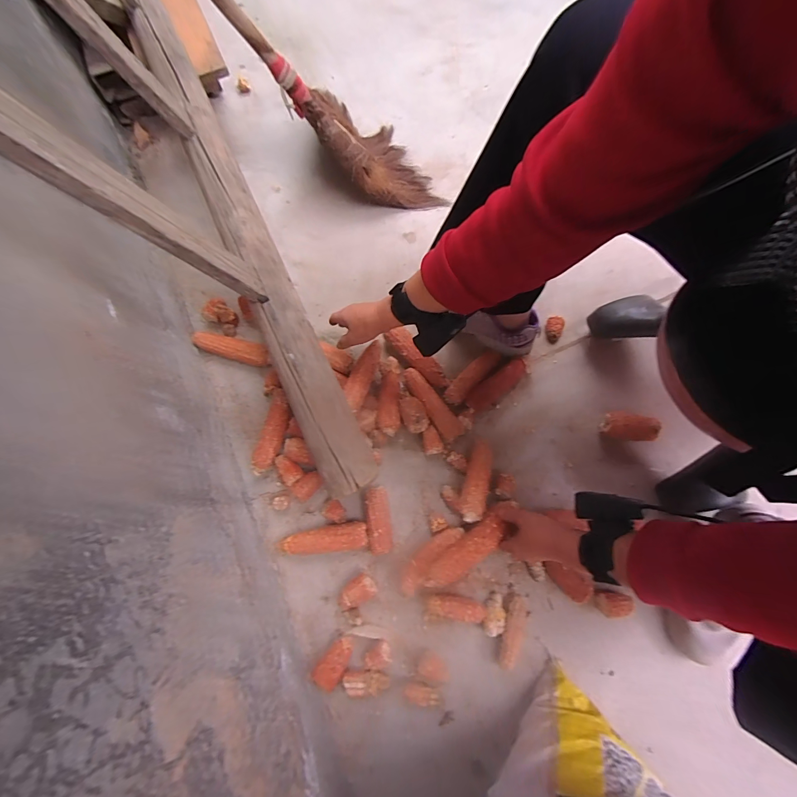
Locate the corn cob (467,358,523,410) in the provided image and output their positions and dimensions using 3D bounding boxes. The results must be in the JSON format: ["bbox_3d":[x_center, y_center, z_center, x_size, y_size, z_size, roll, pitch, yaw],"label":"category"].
[{"bbox_3d":[0.165,-0.022,0.607,0.120,0.029,0.036,-36,77,-11],"label":"corn cob"}]

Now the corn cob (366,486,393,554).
[{"bbox_3d":[-0.030,0.184,0.545,0.035,0.034,0.093,-7,73,0],"label":"corn cob"}]

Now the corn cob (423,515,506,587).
[{"bbox_3d":[0.094,0.218,0.508,0.135,0.026,0.035,-31,76,-17],"label":"corn cob"}]

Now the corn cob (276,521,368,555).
[{"bbox_3d":[-0.115,0.216,0.549,0.135,0.038,0.039,-8,74,-1],"label":"corn cob"}]

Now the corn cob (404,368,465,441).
[{"bbox_3d":[0.052,0.012,0.604,0.036,0.033,0.138,-37,78,-11],"label":"corn cob"}]

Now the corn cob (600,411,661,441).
[{"bbox_3d":[0.374,0.048,0.581,0.082,0.040,0.043,7,74,4],"label":"corn cob"}]

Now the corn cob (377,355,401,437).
[{"bbox_3d":[-0.013,-0.006,0.604,0.037,0.035,0.134,3,74,3],"label":"corn cob"}]

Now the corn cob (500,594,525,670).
[{"bbox_3d":[0.160,0.325,0.502,0.025,0.020,0.089,19,74,5],"label":"corn cob"}]

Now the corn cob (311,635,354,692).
[{"bbox_3d":[-0.090,0.367,0.504,0.035,0.030,0.065,29,75,7],"label":"corn cob"}]

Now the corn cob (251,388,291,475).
[{"bbox_3d":[-0.206,0.056,0.599,0.040,0.035,0.142,11,75,5],"label":"corn cob"}]

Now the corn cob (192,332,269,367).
[{"bbox_3d":[-0.293,-0.092,0.637,0.146,0.039,0.045,17,75,6],"label":"corn cob"}]

